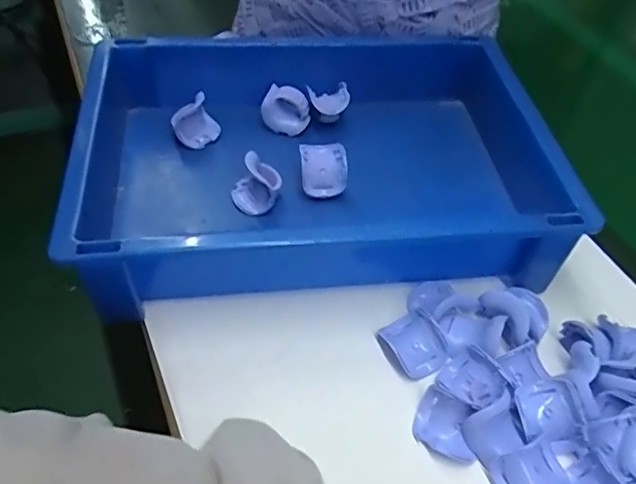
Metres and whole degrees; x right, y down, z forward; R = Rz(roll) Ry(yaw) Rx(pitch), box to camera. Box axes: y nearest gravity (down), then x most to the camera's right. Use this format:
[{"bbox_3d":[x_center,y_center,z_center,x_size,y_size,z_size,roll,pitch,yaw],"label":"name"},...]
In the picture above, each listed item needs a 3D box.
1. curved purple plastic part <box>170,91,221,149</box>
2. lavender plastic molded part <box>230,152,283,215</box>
[{"bbox_3d":[-0.093,-0.089,0.435,0.035,0.033,0.013,-47,28,-25],"label":"curved purple plastic part"},{"bbox_3d":[-0.042,-0.039,0.388,0.032,0.033,0.036,0,48,-6],"label":"lavender plastic molded part"}]

